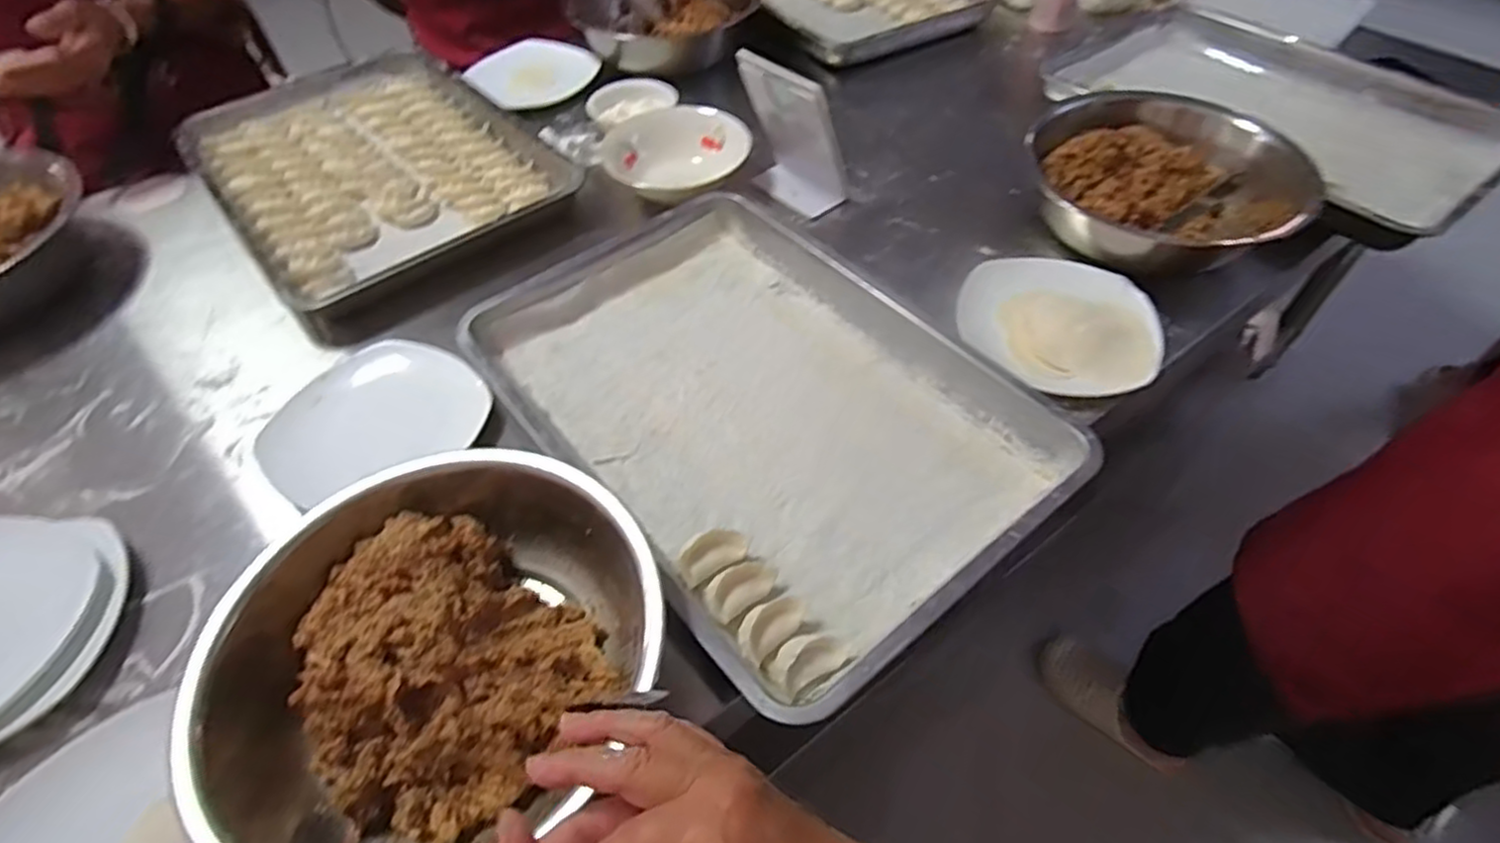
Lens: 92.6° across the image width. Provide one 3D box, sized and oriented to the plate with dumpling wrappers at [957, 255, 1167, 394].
[{"bbox_3d":[0.295,-0.101,0.690,0.174,0.015,0.164,-2,50,2],"label":"plate with dumpling wrappers"}]

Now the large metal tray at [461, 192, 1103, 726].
[{"bbox_3d":[0.004,-0.024,0.636,0.349,0.057,0.491,-34,58,-23],"label":"large metal tray"}]

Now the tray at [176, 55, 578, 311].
[{"bbox_3d":[-0.468,-0.325,0.881,0.344,0.036,0.492,-39,62,-20],"label":"tray"}]

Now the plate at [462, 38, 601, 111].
[{"bbox_3d":[-0.316,-0.505,1.026,0.172,0.027,0.181,-2,50,2],"label":"plate"}]

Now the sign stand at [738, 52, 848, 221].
[{"bbox_3d":[0.052,-0.323,0.800,0.058,0.153,0.119,-38,60,-25],"label":"sign stand"}]

